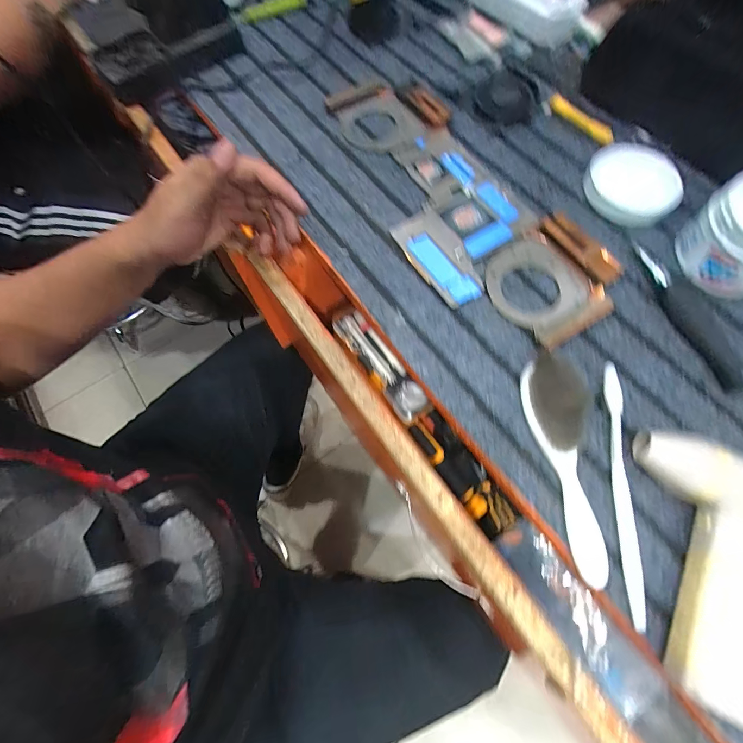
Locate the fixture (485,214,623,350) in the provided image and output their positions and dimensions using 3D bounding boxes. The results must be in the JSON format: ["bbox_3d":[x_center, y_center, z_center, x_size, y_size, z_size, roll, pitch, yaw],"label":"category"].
[{"bbox_3d":[0.157,-0.080,0.304,0.114,0.007,0.093,-37,72,-13],"label":"fixture"}]

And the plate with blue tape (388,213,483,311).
[{"bbox_3d":[0.062,-0.101,0.314,0.048,0.006,0.098,-29,70,-10],"label":"plate with blue tape"}]

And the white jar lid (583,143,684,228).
[{"bbox_3d":[0.248,-0.178,0.335,0.086,0.015,0.083,-1,68,1],"label":"white jar lid"}]

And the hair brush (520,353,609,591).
[{"bbox_3d":[0.137,0.060,0.242,0.038,0.024,0.148,-9,68,-2],"label":"hair brush"}]

